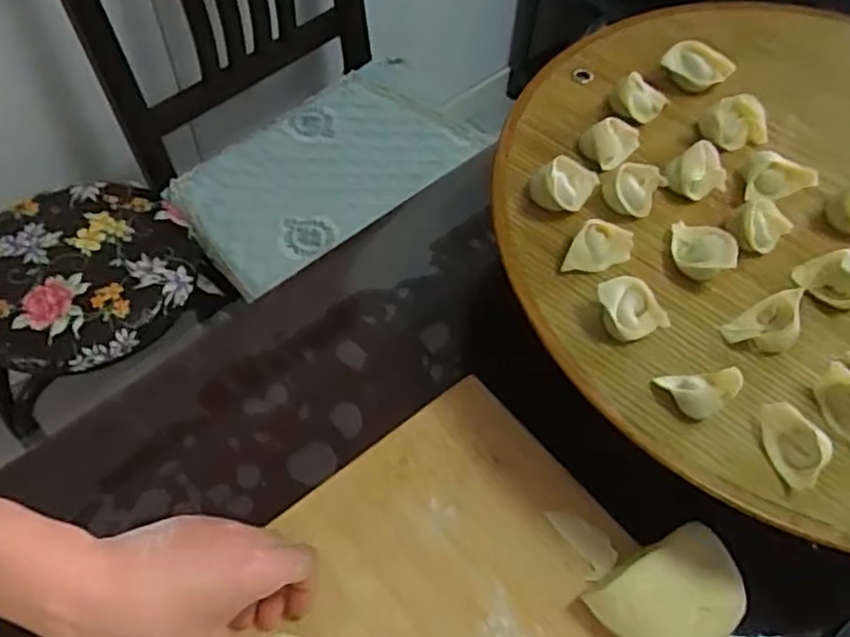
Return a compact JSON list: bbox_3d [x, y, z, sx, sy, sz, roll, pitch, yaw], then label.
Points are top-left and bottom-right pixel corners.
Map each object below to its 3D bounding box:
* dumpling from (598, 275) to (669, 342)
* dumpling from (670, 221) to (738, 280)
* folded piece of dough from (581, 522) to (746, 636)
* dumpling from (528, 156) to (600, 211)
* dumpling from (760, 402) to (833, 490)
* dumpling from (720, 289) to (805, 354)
[{"bbox_3d":[0.122,-0.007,0.428,0.038,0.020,0.033,-18,60,-12],"label":"dumpling"},{"bbox_3d":[0.176,-0.045,0.456,0.035,0.024,0.042,9,58,4],"label":"dumpling"},{"bbox_3d":[0.151,0.170,0.432,0.090,0.041,0.060,-27,62,-17],"label":"folded piece of dough"},{"bbox_3d":[0.093,-0.092,0.482,0.043,0.028,0.036,15,59,8],"label":"dumpling"},{"bbox_3d":[0.200,0.067,0.389,0.024,0.018,0.045,-14,59,-10],"label":"dumpling"},{"bbox_3d":[0.204,0.003,0.425,0.039,0.027,0.031,-29,63,-18],"label":"dumpling"}]

